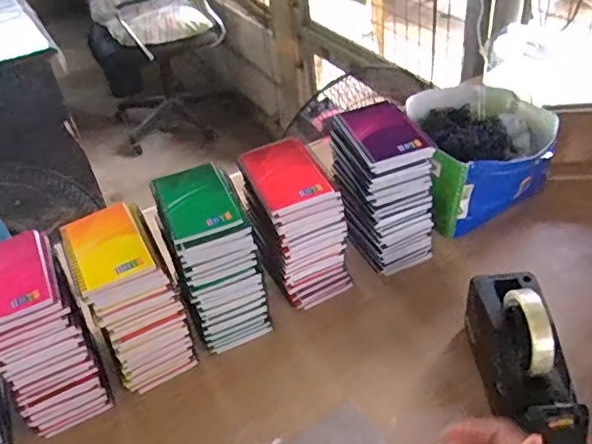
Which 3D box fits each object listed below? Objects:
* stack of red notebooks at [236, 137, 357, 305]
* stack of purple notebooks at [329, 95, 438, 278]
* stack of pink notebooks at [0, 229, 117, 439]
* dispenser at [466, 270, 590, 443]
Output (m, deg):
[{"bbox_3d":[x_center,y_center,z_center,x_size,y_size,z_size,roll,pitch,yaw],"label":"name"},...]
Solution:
[{"bbox_3d":[0.004,0.005,0.766,0.113,0.199,0.128,-15,41,-9],"label":"stack of red notebooks"},{"bbox_3d":[0.130,-0.050,0.826,0.116,0.206,0.132,-16,41,-10],"label":"stack of purple notebooks"},{"bbox_3d":[-0.302,0.133,0.678,0.099,0.197,0.144,-23,43,-17],"label":"stack of pink notebooks"},{"bbox_3d":[0.251,0.145,0.619,0.082,0.123,0.198,-7,40,1],"label":"dispenser"}]

